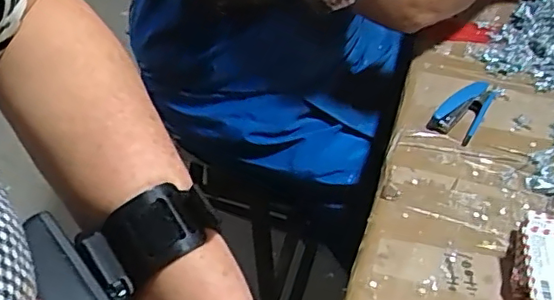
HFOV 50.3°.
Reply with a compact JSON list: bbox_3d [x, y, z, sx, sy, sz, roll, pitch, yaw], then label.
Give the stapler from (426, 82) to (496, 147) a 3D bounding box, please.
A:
[{"bbox_3d":[0.228,-0.051,0.722,0.051,0.017,0.102,27,54,18],"label":"stapler"}]

